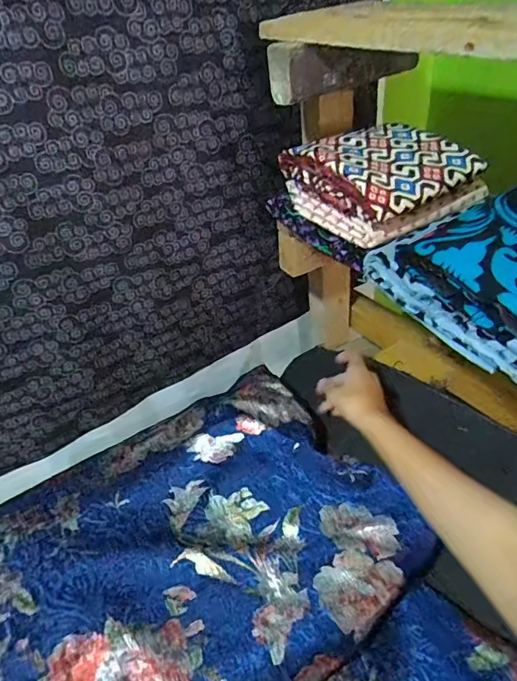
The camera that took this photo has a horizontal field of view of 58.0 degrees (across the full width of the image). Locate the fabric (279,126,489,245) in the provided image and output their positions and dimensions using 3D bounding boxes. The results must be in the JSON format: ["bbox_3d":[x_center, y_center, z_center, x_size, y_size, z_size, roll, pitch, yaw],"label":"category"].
[{"bbox_3d":[0.141,-0.186,0.527,0.168,0.068,0.154,-26,42,-23],"label":"fabric"}]

